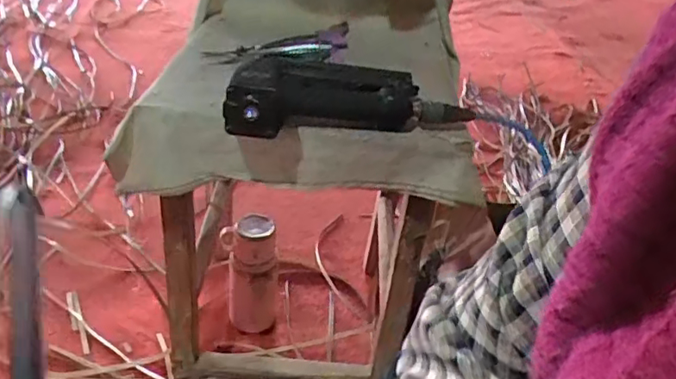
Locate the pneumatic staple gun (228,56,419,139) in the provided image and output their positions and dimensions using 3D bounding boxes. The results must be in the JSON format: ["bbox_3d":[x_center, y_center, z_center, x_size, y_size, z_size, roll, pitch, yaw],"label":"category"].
[{"bbox_3d":[-0.017,-0.119,0.669,0.234,0.054,0.138,-4,36,-16],"label":"pneumatic staple gun"}]

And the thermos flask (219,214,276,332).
[{"bbox_3d":[-0.154,0.138,0.990,0.083,0.212,0.061,-3,35,-16],"label":"thermos flask"}]

